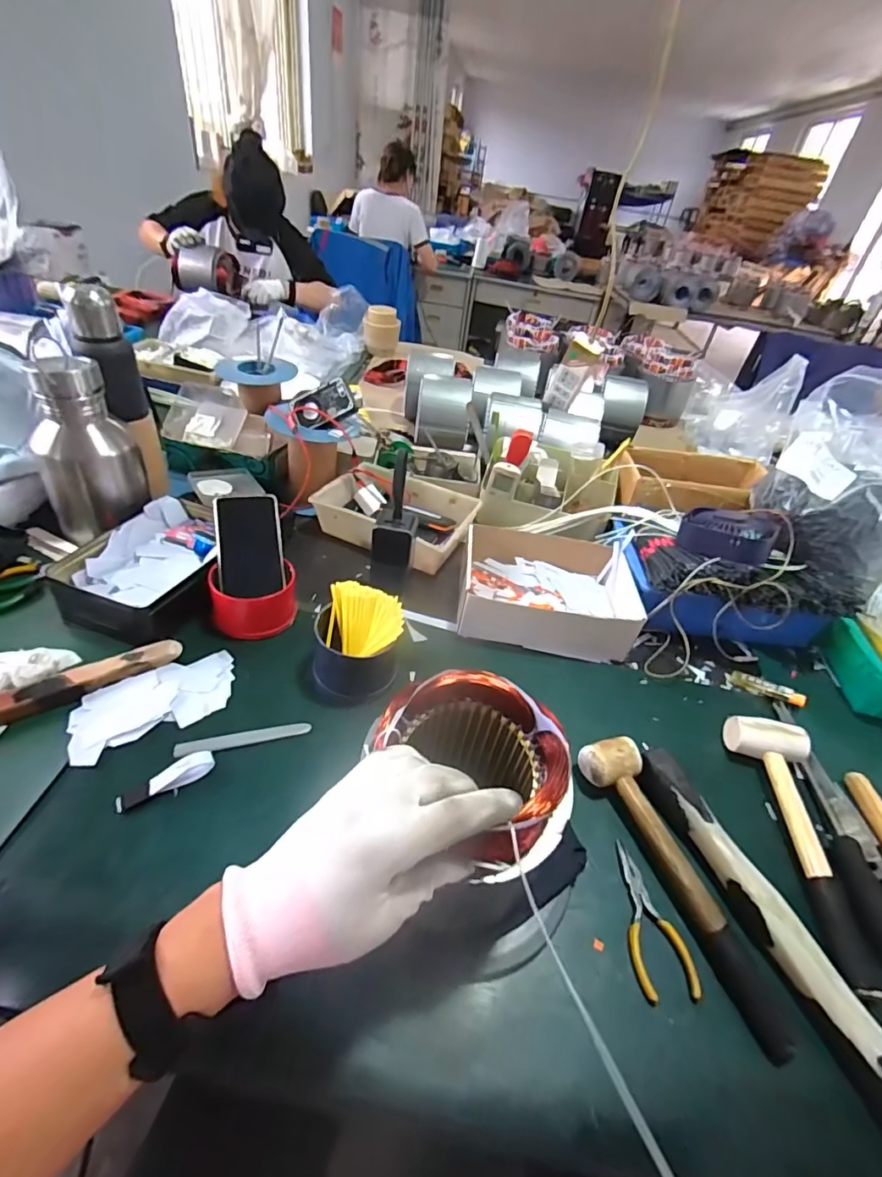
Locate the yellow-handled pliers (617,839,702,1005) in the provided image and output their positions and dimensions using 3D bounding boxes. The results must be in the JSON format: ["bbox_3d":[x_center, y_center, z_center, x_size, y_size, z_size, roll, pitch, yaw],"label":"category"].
[{"bbox_3d":[0.177,0.287,0.438,0.049,0.007,0.118,-2,40,-11],"label":"yellow-handled pliers"}]

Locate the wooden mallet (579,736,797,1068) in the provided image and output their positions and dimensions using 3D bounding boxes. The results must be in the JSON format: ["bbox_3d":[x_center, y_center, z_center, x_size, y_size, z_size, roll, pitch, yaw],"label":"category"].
[{"bbox_3d":[0.223,0.256,0.458,0.055,0.043,0.259,-12,43,-22],"label":"wooden mallet"}]

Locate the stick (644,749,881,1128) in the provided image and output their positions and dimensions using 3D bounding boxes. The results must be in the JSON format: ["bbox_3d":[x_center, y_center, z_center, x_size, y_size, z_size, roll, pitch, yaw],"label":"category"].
[{"bbox_3d":[0.288,0.289,0.433,0.047,0.033,0.332,-9,42,-19],"label":"stick"}]

